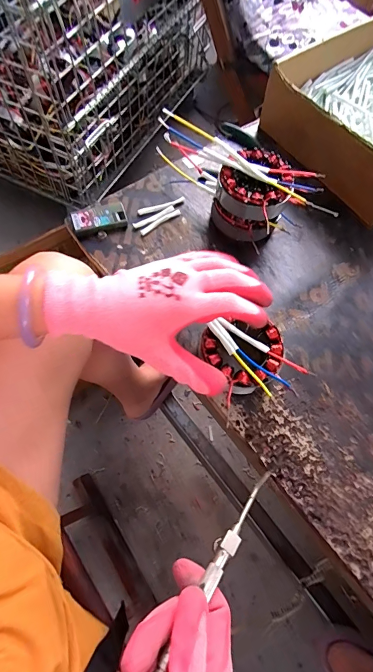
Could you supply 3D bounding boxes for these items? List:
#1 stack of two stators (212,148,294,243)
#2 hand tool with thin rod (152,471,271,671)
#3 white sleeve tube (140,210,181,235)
[{"bbox_3d":[0.082,-0.171,0.444,0.081,0.073,0.085,27,68,9],"label":"stack of two stators"},{"bbox_3d":[0.016,0.179,0.264,0.016,0.010,0.187,34,55,12],"label":"hand tool with thin rod"},{"bbox_3d":[-0.033,-0.149,0.468,0.061,0.004,0.007,-34,72,-16],"label":"white sleeve tube"}]

